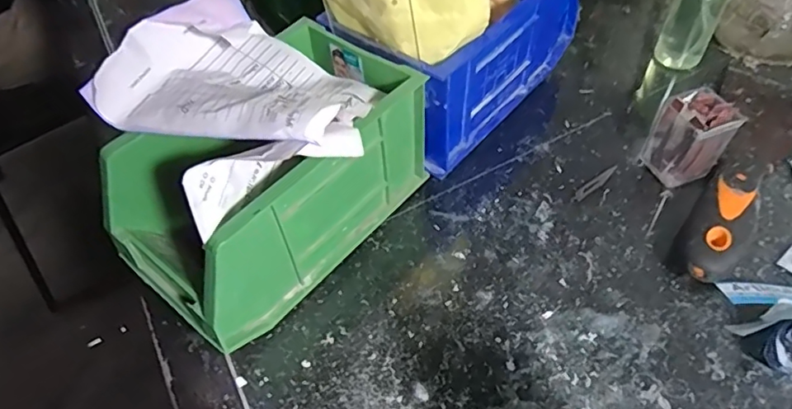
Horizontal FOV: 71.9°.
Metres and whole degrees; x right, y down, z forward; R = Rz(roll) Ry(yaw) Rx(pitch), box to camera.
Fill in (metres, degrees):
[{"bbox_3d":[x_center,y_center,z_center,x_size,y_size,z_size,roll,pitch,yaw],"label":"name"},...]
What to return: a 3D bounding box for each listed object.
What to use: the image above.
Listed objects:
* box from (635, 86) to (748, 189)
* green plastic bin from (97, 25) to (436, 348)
[{"bbox_3d":[0.183,-0.041,0.344,0.035,0.052,0.032,-13,52,-6],"label":"box"},{"bbox_3d":[-0.071,-0.015,0.319,0.096,0.090,0.167,31,60,26],"label":"green plastic bin"}]

